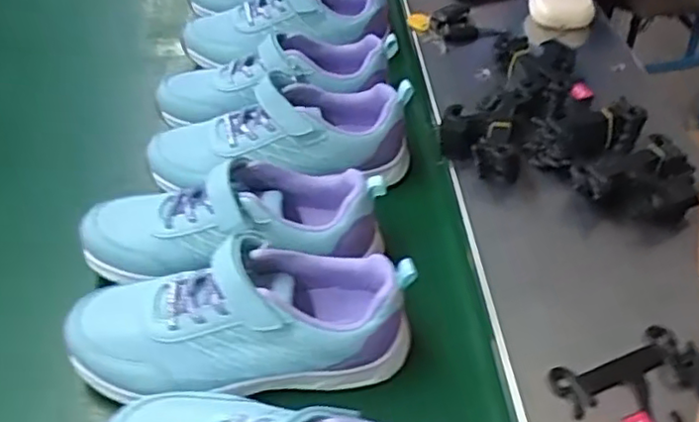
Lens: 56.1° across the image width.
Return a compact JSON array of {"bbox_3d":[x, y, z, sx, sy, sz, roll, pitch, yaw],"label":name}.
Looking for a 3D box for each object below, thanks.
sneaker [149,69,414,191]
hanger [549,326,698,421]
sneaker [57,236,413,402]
[{"bbox_3d":[-0.061,-0.075,0.589,0.226,0.077,0.077,-5,47,-4],"label":"sneaker"},{"bbox_3d":[0.194,0.122,0.440,0.100,0.014,0.069,-18,49,-15],"label":"hanger"},{"bbox_3d":[-0.075,0.071,0.450,0.233,0.069,0.084,-2,47,-1],"label":"sneaker"}]

